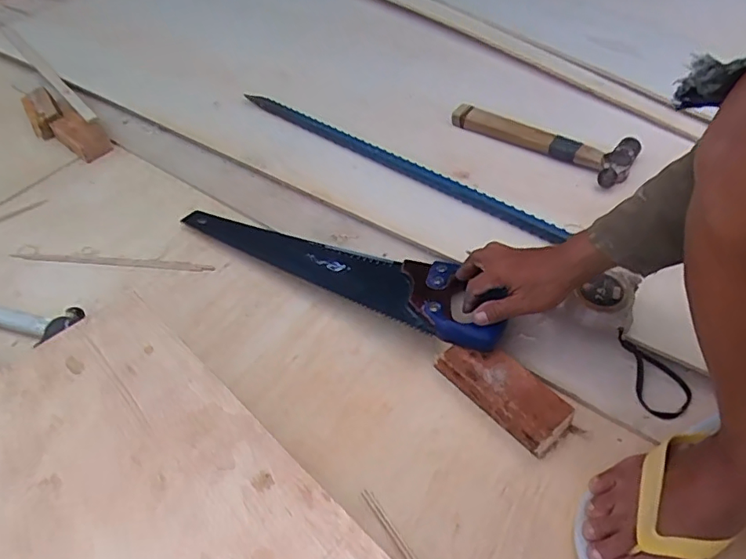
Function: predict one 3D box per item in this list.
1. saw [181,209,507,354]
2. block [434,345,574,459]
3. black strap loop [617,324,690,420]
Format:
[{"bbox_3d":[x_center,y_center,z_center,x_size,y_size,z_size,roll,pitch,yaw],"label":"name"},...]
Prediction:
[{"bbox_3d":[-0.048,-0.025,0.756,0.503,0.043,0.123,20,54,29],"label":"saw"},{"bbox_3d":[0.147,0.122,0.611,0.068,0.037,0.152,-34,54,-21],"label":"block"},{"bbox_3d":[0.311,0.104,0.615,0.058,0.025,0.108,-22,66,-12],"label":"black strap loop"}]

